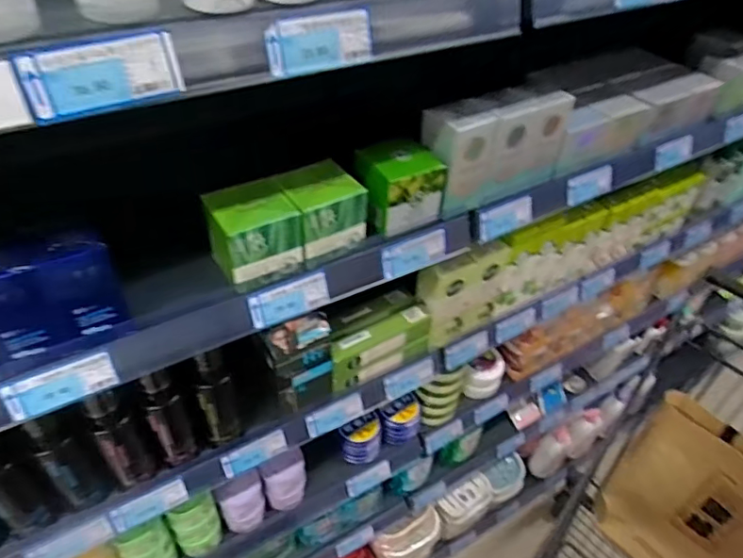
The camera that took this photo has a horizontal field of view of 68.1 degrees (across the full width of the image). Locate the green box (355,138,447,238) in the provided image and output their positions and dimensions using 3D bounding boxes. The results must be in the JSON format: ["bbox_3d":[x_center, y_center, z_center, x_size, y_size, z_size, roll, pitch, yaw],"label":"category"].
[{"bbox_3d":[0.029,-0.102,0.594,0.077,0.075,0.063,-21,49,-25],"label":"green box"}]

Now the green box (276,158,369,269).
[{"bbox_3d":[-0.051,-0.071,0.554,0.080,0.063,0.068,-23,50,-26],"label":"green box"}]

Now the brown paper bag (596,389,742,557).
[{"bbox_3d":[0.634,0.461,1.038,0.128,0.347,0.369,-27,52,-29],"label":"brown paper bag"}]

